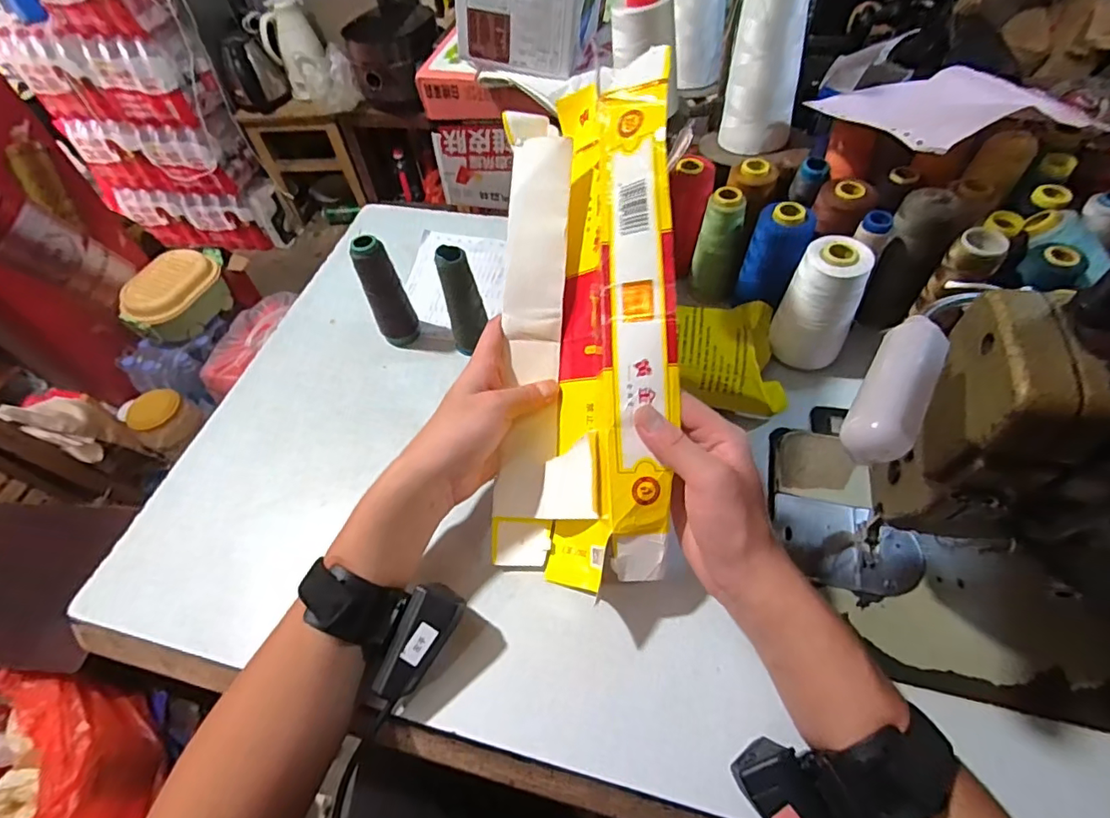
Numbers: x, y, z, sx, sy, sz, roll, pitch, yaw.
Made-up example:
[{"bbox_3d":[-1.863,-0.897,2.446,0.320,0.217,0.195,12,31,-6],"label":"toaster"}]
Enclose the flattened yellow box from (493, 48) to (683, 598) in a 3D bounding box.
[{"bbox_3d":[0.020,-0.055,0.373,0.118,0.094,0.350,2,91,7],"label":"flattened yellow box"}]

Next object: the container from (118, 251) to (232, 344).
[{"bbox_3d":[-0.889,-0.286,1.282,0.119,0.131,0.262,8,55,11],"label":"container"}]

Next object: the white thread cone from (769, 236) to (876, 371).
[{"bbox_3d":[0.215,-0.083,0.436,0.057,0.096,0.054,20,58,19],"label":"white thread cone"}]

